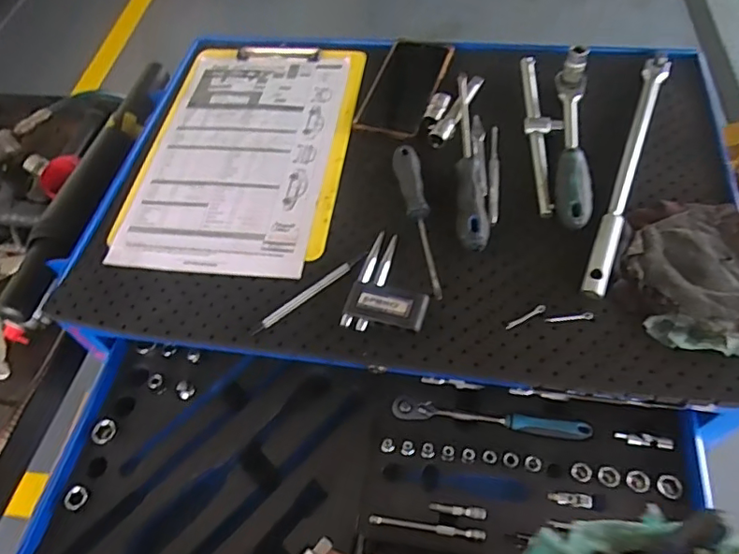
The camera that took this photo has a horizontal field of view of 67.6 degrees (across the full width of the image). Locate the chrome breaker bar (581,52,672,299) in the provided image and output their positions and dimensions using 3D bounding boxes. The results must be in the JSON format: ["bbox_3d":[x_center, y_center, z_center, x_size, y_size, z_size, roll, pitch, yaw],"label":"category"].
[{"bbox_3d":[0.280,-0.127,0.591,0.026,0.016,0.366,18,58,17],"label":"chrome breaker bar"}]

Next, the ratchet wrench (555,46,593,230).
[{"bbox_3d":[0.221,-0.156,0.591,0.034,0.046,0.232,6,56,9],"label":"ratchet wrench"}]

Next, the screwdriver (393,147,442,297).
[{"bbox_3d":[0.052,-0.063,0.569,0.026,0.023,0.186,-9,55,-1],"label":"screwdriver"}]

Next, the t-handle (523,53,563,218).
[{"bbox_3d":[0.196,-0.168,0.626,0.040,0.017,0.243,4,55,8],"label":"t-handle"}]

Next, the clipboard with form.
[{"bbox_3d":[-0.145,-0.154,0.660,0.234,0.021,0.353,4,55,8],"label":"clipboard with form"}]

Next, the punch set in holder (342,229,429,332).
[{"bbox_3d":[0.023,0.004,0.531,0.072,0.014,0.112,11,57,13],"label":"punch set in holder"}]

